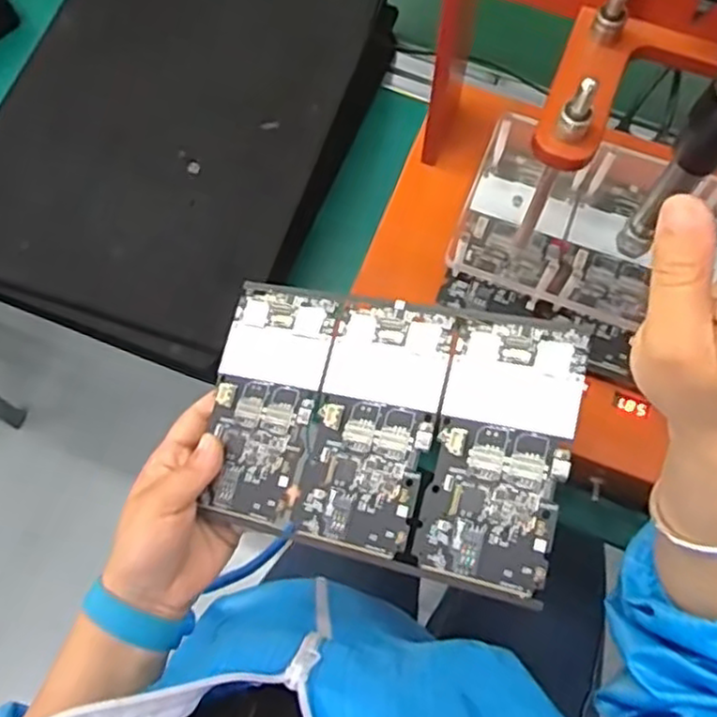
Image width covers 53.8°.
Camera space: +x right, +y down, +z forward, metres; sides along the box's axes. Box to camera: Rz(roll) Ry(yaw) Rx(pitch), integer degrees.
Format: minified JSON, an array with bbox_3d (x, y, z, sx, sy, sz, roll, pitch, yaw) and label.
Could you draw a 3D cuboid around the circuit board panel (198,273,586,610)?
[{"bbox_3d":[0.009,0.036,0.383,0.201,0.004,0.137,10,79,22],"label":"circuit board panel"}]

